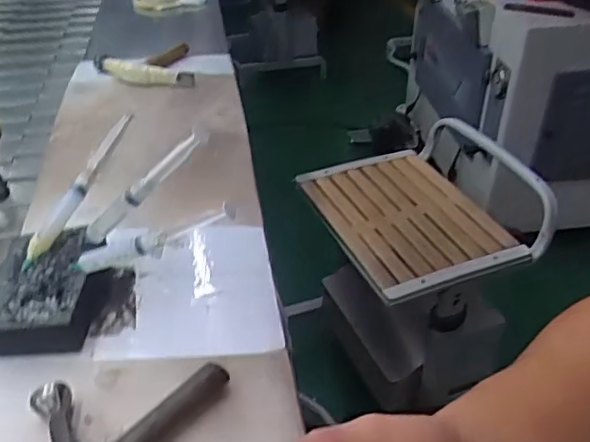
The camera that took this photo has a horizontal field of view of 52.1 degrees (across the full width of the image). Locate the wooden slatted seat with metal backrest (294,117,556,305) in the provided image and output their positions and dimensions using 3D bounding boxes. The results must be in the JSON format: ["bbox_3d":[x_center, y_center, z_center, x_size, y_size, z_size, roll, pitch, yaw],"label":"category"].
[{"bbox_3d":[0.233,-0.041,1.106,0.345,0.136,0.380,-13,39,-14],"label":"wooden slatted seat with metal backrest"}]

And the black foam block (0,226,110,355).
[{"bbox_3d":[-0.213,0.058,0.530,0.089,0.034,0.128,1,38,-1],"label":"black foam block"}]

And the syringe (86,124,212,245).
[{"bbox_3d":[-0.130,-0.026,0.510,0.163,0.016,0.012,-36,26,28],"label":"syringe"}]

